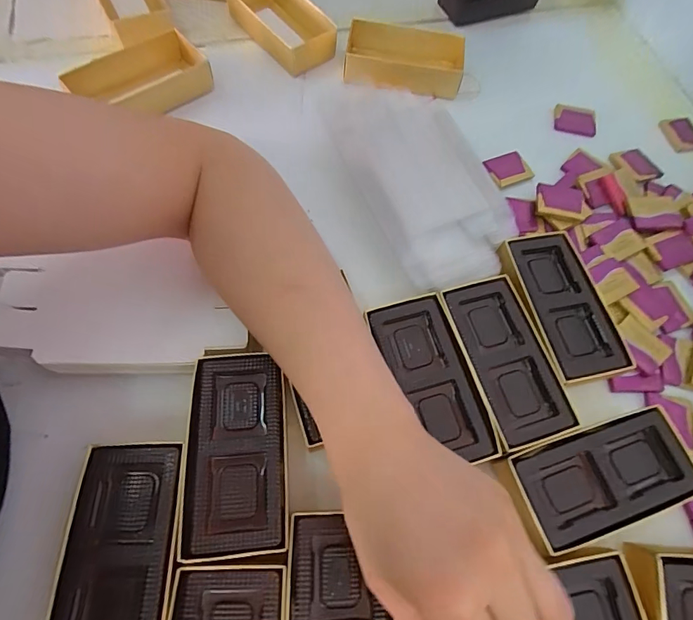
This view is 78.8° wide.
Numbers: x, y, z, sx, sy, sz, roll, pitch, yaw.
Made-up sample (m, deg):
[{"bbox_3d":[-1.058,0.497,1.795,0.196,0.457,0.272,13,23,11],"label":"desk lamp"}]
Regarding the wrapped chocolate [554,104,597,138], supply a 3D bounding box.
[{"bbox_3d":[0.229,-0.189,0.421,0.041,0.013,0.026,17,66,5],"label":"wrapped chocolate"}]

